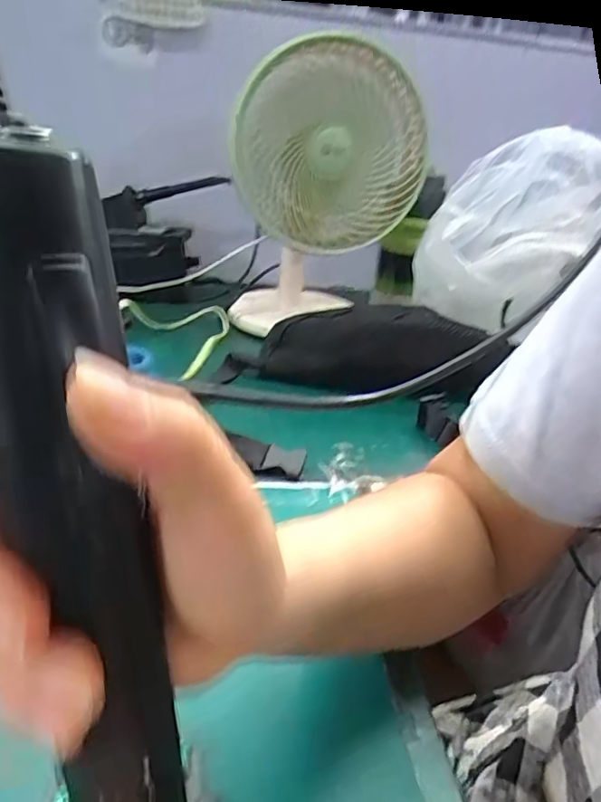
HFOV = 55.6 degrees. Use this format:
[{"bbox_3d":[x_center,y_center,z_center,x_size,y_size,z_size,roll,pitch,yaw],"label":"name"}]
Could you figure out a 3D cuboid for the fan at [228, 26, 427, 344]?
[{"bbox_3d":[0.019,-0.256,0.726,0.212,0.325,0.202,2,27,-8],"label":"fan"}]

